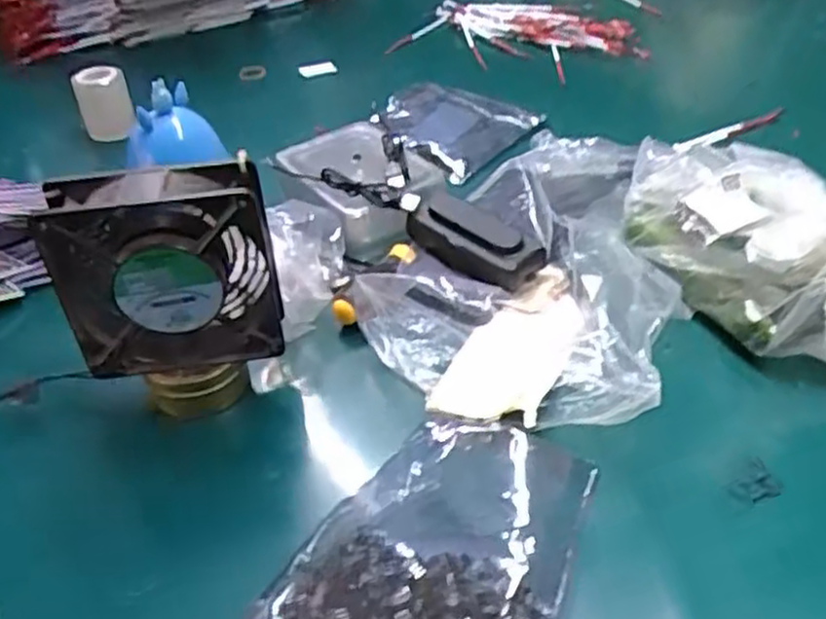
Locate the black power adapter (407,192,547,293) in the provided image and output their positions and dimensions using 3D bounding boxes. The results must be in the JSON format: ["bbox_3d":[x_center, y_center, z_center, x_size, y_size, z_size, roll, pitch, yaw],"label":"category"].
[{"bbox_3d":[0.045,-0.048,0.566,0.053,0.031,0.106,-30,44,-27],"label":"black power adapter"}]

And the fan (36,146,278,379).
[{"bbox_3d":[-0.145,-0.022,0.455,0.122,0.121,0.042,-10,41,-5],"label":"fan"}]

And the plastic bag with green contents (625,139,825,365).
[{"bbox_3d":[0.237,-0.050,0.524,0.133,0.095,0.234,-18,40,-15],"label":"plastic bag with green contents"}]

